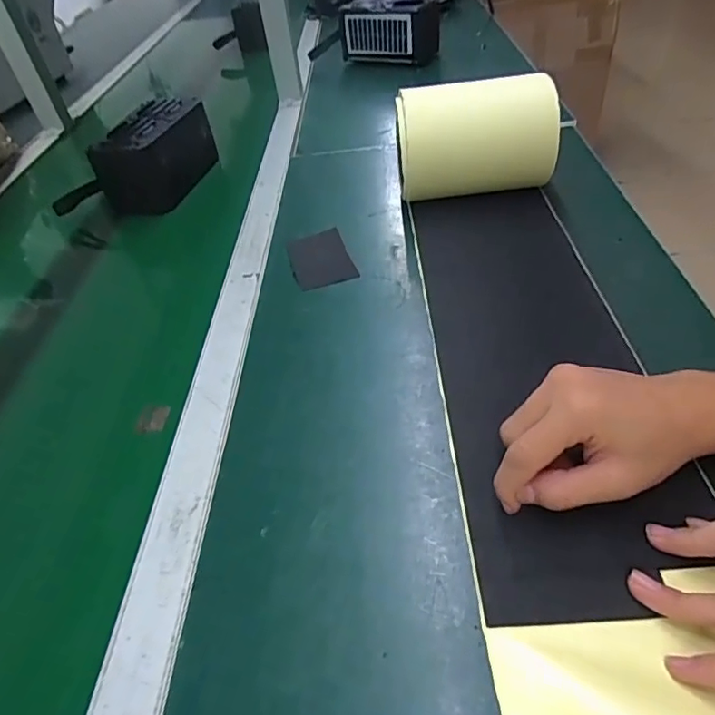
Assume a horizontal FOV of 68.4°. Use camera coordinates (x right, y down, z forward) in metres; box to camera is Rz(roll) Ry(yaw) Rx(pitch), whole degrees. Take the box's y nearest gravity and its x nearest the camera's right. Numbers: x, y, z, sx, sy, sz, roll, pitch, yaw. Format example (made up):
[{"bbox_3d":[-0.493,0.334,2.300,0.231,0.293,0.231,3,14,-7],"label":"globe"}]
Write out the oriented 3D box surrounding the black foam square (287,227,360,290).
[{"bbox_3d":[-0.041,-0.107,0.566,0.061,0.005,0.103,-15,45,-8],"label":"black foam square"}]

